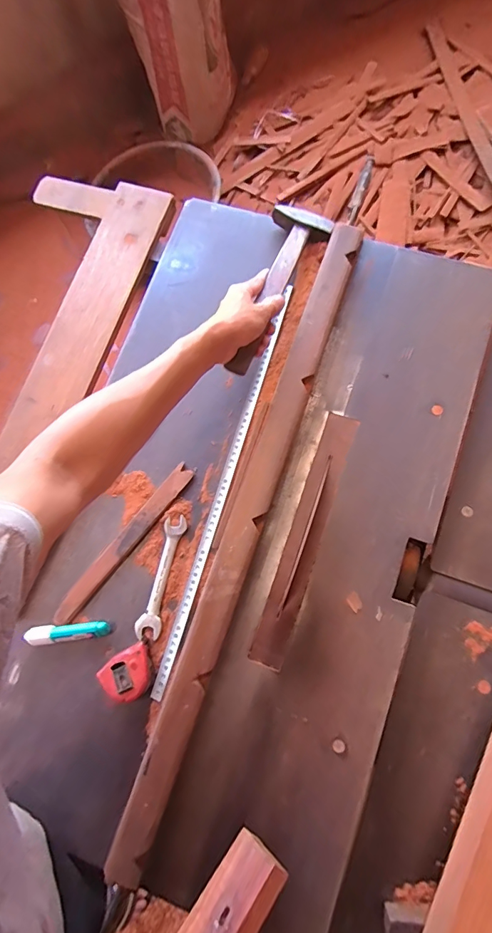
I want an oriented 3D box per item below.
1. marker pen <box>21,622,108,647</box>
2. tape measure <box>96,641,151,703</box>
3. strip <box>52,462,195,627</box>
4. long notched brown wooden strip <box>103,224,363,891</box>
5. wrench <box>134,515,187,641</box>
[{"bbox_3d":[-0.232,0.216,0.550,0.107,0.018,0.022,-8,79,3],"label":"marker pen"},{"bbox_3d":[-0.144,0.257,0.529,0.063,0.027,0.054,-39,79,-3],"label":"tape measure"},{"bbox_3d":[-0.164,0.103,0.571,0.029,0.005,0.257,39,85,10],"label":"strip"},{"bbox_3d":[-0.001,0.056,0.550,0.054,0.046,0.828,20,82,8],"label":"long notched brown wooden strip"},{"bbox_3d":[-0.111,0.146,0.562,0.031,0.004,0.159,13,81,7],"label":"wrench"}]

